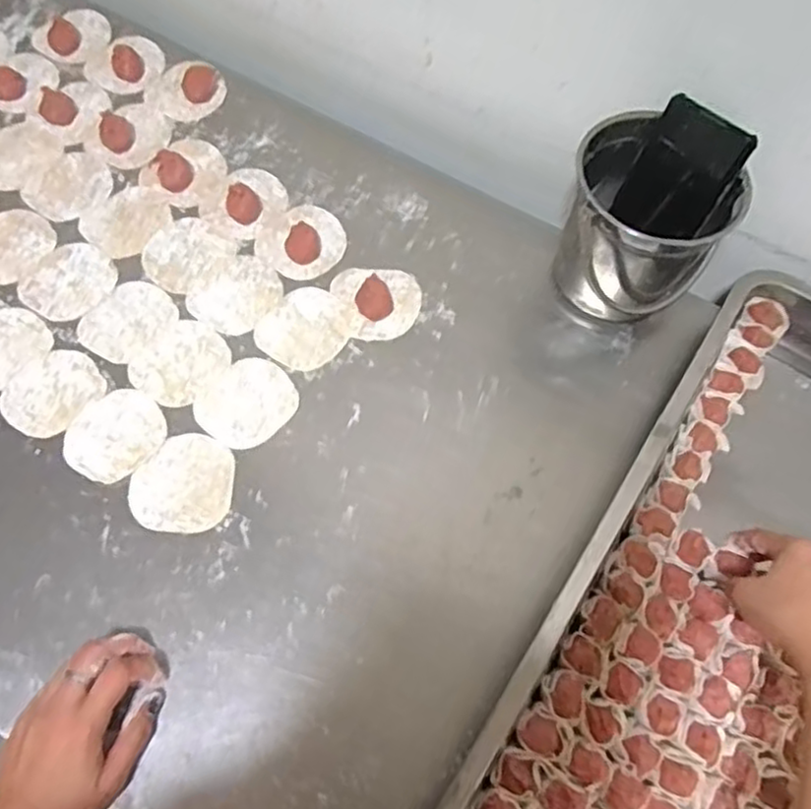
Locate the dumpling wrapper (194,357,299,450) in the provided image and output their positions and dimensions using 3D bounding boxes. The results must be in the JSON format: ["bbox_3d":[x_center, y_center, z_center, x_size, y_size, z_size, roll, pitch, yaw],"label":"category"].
[{"bbox_3d":[-0.133,-0.002,0.596,0.072,0.004,0.079,36,69,12],"label":"dumpling wrapper"}]

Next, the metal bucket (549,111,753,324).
[{"bbox_3d":[0.209,-0.153,0.610,0.148,0.133,0.120,5,66,-1],"label":"metal bucket"}]

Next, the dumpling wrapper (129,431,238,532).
[{"bbox_3d":[-0.179,0.062,0.564,0.077,0.004,0.080,3,66,-2],"label":"dumpling wrapper"}]

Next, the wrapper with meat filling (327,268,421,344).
[{"bbox_3d":[-0.027,-0.095,0.637,0.081,0.020,0.076,1,66,-3],"label":"wrapper with meat filling"}]

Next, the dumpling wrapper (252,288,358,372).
[{"bbox_3d":[-0.089,-0.070,0.629,0.073,0.004,0.082,37,69,12],"label":"dumpling wrapper"}]

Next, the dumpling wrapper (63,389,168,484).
[{"bbox_3d":[-0.240,0.024,0.579,0.072,0.004,0.078,42,71,14],"label":"dumpling wrapper"}]

